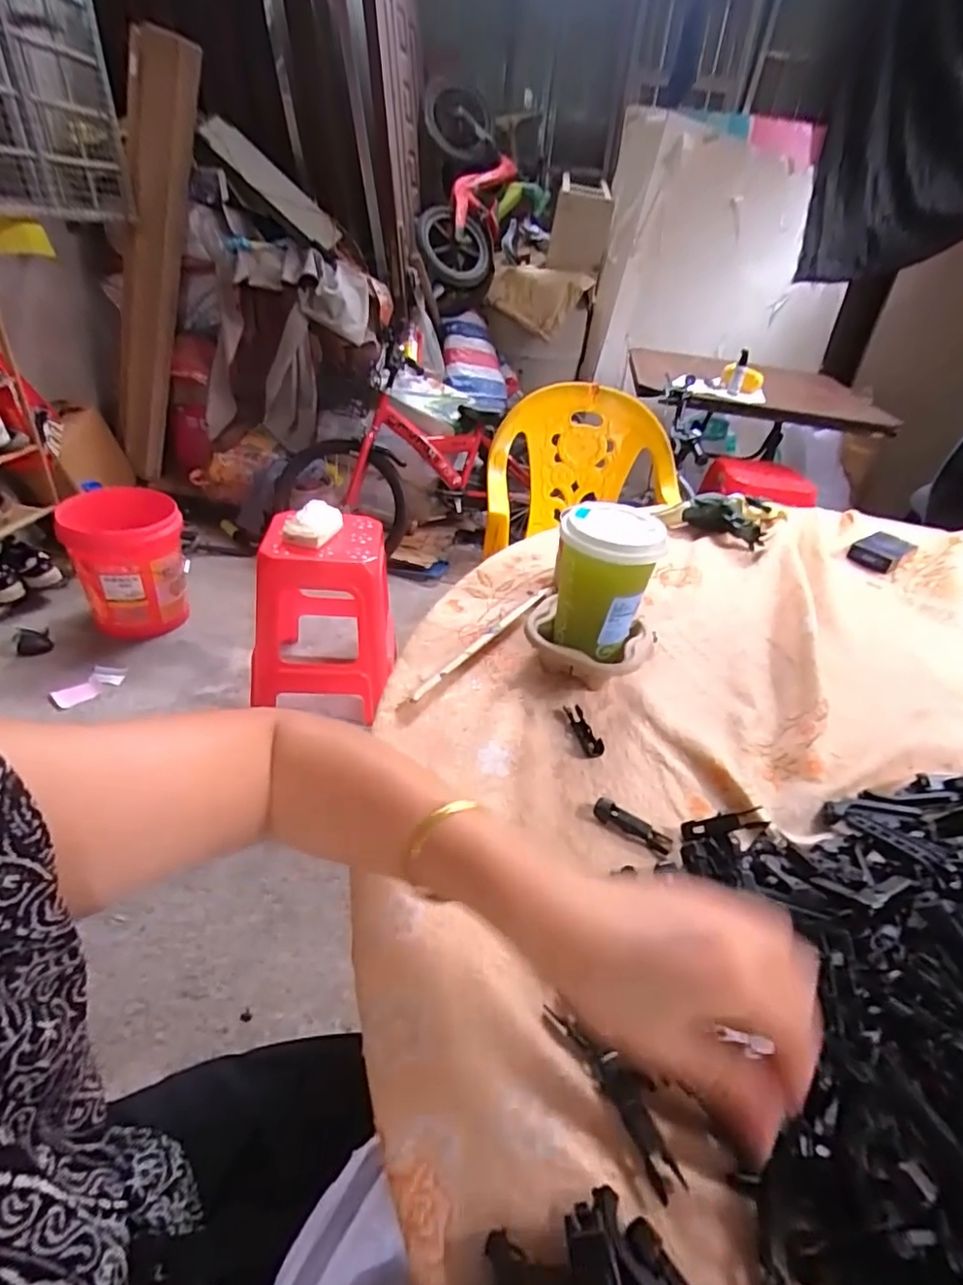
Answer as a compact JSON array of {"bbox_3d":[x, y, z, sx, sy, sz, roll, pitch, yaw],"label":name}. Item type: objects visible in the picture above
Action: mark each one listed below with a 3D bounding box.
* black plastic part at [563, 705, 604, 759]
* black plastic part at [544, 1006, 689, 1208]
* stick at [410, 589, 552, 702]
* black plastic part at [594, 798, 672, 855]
[{"bbox_3d":[0.085,0.073,0.475,0.015,0.007,0.054,-6,37,-16],"label":"black plastic part"},{"bbox_3d":[0.066,0.214,0.278,0.021,0.012,0.085,-16,41,-27],"label":"black plastic part"},{"bbox_3d":[0.006,-0.004,0.568,0.012,0.008,0.242,25,40,25],"label":"stick"},{"bbox_3d":[0.106,0.128,0.402,0.056,0.009,0.016,24,40,25],"label":"black plastic part"}]

